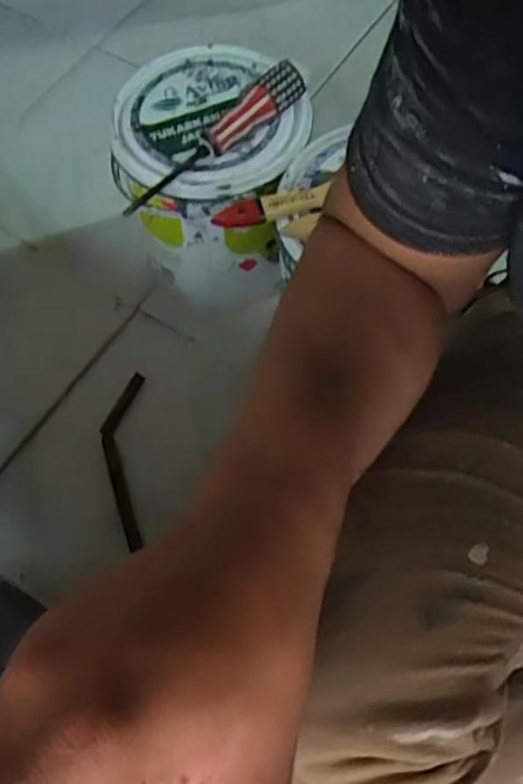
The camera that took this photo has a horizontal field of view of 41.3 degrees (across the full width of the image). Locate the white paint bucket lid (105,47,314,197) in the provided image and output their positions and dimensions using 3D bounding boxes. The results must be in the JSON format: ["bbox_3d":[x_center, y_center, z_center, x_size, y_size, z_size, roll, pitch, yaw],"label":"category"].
[{"bbox_3d":[-0.050,-0.238,0.601,0.158,0.023,0.163,0,64,1],"label":"white paint bucket lid"}]

